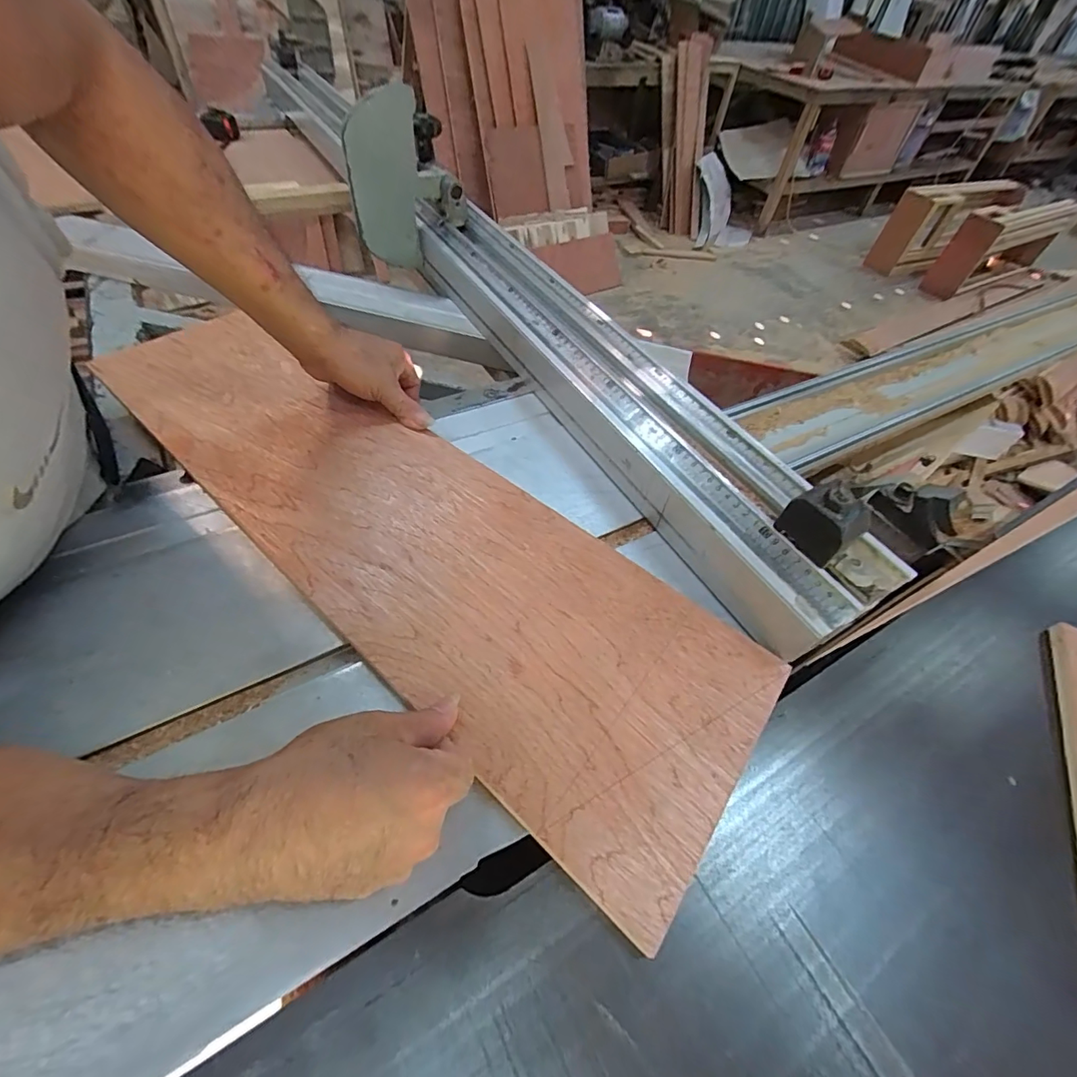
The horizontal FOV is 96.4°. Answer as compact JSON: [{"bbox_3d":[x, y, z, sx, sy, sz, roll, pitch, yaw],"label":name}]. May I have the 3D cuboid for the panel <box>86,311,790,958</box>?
[{"bbox_3d":[-0.131,-0.025,0.411,0.657,0.006,0.198,35,57,20],"label":"panel"}]

